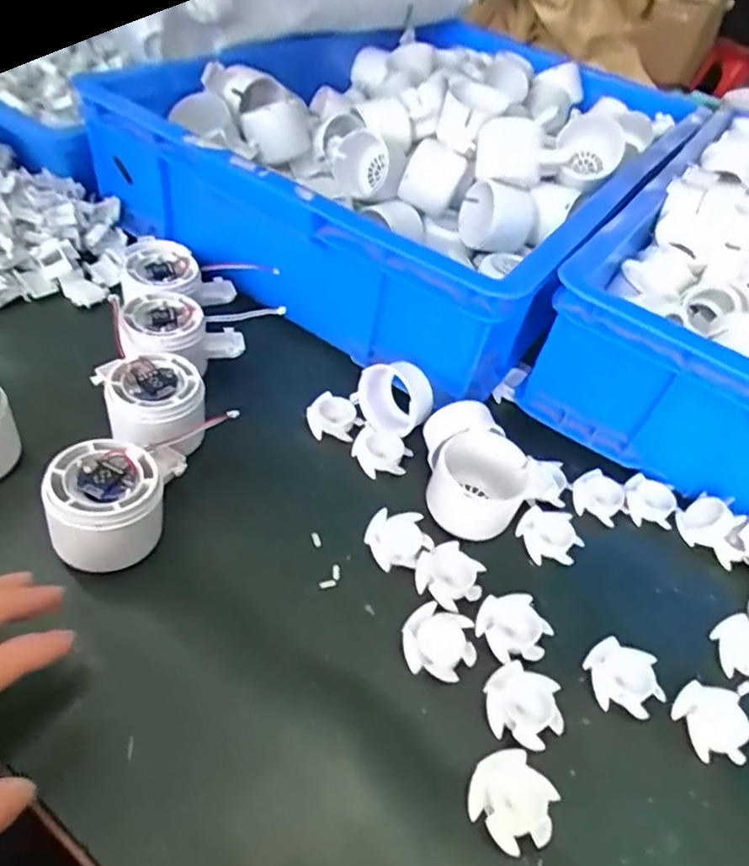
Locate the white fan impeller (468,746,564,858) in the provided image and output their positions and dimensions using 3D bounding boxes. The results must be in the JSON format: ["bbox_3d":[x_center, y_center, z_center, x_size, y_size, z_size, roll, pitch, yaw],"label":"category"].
[{"bbox_3d":[0.065,0.173,0.291,0.040,0.008,0.037,6,46,-7],"label":"white fan impeller"}]

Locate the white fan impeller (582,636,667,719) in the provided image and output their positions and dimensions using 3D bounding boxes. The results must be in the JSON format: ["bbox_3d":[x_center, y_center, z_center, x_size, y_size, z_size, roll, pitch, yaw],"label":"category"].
[{"bbox_3d":[0.139,0.136,0.343,0.037,0.015,0.037,9,46,-5],"label":"white fan impeller"}]

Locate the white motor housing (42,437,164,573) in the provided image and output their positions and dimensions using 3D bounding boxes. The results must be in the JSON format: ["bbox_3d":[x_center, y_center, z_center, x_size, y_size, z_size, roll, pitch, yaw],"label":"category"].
[{"bbox_3d":[-0.148,0.044,0.339,0.059,0.056,0.057,-15,51,-26],"label":"white motor housing"}]

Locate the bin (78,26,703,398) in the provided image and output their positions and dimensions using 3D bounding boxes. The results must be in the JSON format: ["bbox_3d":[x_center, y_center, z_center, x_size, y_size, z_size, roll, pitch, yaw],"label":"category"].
[{"bbox_3d":[0.067,-0.302,0.668,0.407,0.130,0.604,30,48,15],"label":"bin"}]

